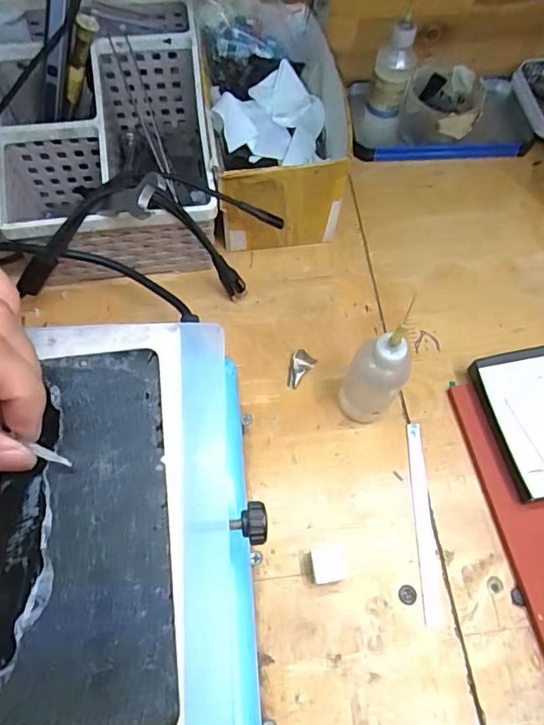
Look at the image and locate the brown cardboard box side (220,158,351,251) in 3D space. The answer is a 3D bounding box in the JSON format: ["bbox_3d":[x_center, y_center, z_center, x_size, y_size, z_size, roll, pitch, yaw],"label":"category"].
[{"bbox_3d":[0.008,-0.114,0.392,0.088,0.090,0.010,-8,65,-6],"label":"brown cardboard box side"}]

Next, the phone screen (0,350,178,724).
[{"bbox_3d":[-0.076,0.065,0.208,0.067,0.006,0.147,-7,65,-5],"label":"phone screen"}]

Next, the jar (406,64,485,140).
[{"bbox_3d":[0.158,-0.234,0.482,0.065,0.050,0.062,1,66,-2],"label":"jar"}]

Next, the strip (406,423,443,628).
[{"bbox_3d":[0.099,0.102,0.343,0.012,0.004,0.126,1,64,-2],"label":"strip"}]

